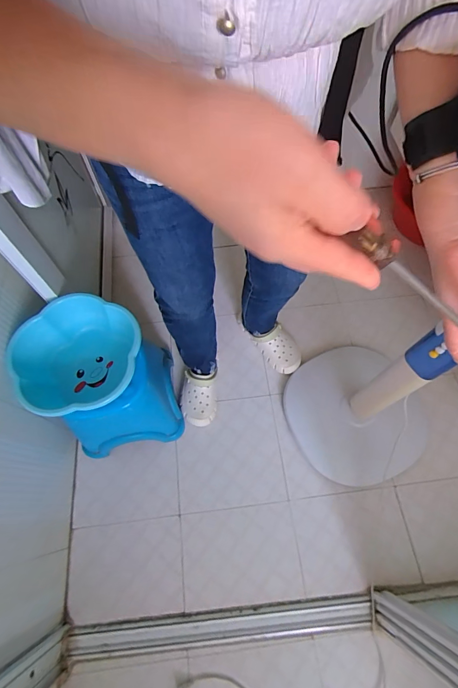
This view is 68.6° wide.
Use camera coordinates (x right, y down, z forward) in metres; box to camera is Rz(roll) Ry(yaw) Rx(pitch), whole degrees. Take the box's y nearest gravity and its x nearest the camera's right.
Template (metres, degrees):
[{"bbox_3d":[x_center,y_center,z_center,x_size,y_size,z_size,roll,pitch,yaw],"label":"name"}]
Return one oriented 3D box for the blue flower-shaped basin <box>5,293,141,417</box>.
[{"bbox_3d":[-0.318,0.036,0.729,0.256,0.112,0.247,0,66,1],"label":"blue flower-shaped basin"}]

